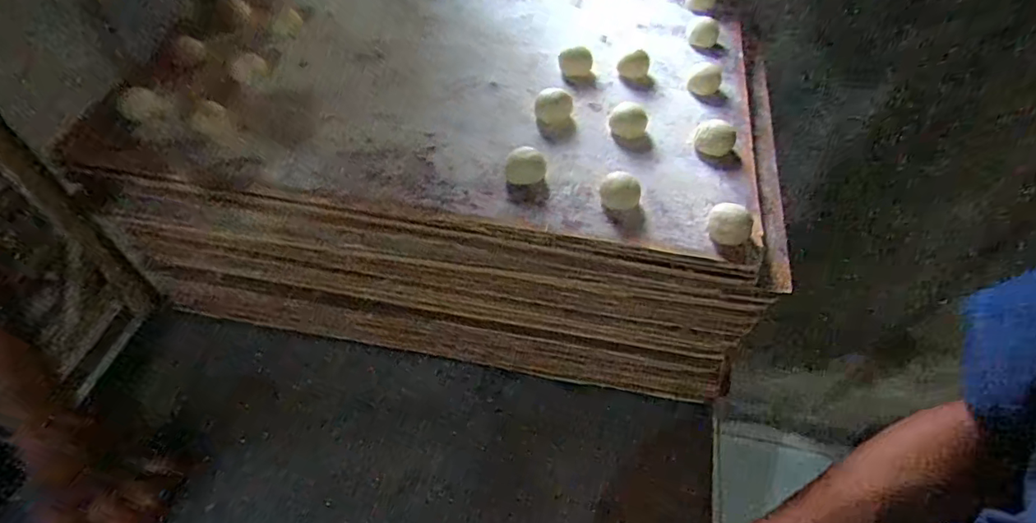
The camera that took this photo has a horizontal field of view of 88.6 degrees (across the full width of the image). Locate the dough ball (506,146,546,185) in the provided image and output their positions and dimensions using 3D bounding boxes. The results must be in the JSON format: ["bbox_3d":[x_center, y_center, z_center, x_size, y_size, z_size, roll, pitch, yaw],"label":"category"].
[{"bbox_3d":[0.006,-0.076,0.430,0.032,0.021,0.026,1,53,0],"label":"dough ball"}]

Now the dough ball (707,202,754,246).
[{"bbox_3d":[0.159,-0.028,0.399,0.031,0.019,0.030,0,53,0],"label":"dough ball"}]

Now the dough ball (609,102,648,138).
[{"bbox_3d":[0.099,-0.126,0.473,0.032,0.018,0.028,13,54,9],"label":"dough ball"}]

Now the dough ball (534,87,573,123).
[{"bbox_3d":[0.033,-0.141,0.484,0.033,0.020,0.033,0,53,0],"label":"dough ball"}]

